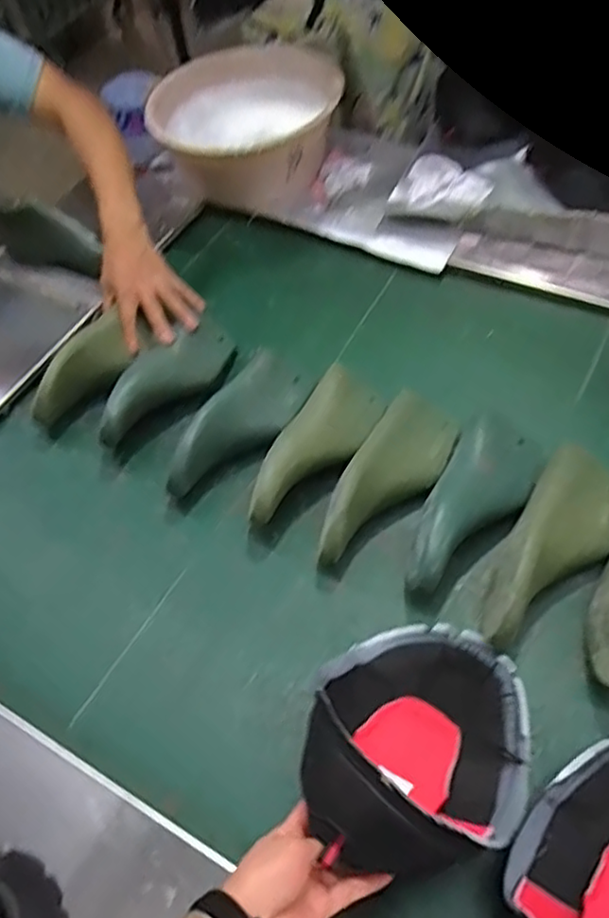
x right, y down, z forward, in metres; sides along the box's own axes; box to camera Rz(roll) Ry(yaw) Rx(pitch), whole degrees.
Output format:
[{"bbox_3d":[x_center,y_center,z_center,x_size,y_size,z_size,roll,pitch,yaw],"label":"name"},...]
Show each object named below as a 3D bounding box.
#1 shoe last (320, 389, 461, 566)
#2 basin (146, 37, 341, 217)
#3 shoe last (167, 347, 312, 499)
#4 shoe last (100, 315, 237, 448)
[{"bbox_3d":[0.090,0.023,0.737,0.096,0.078,0.233,29,61,21],"label":"shoe last"},{"bbox_3d":[-0.090,-0.552,1.092,0.319,0.143,0.286,-16,56,-8],"label":"basin"},{"bbox_3d":[-0.075,-0.048,0.805,0.102,0.066,0.243,20,58,16],"label":"shoe last"},{"bbox_3d":[-0.188,-0.108,0.853,0.084,0.073,0.231,36,63,24],"label":"shoe last"}]

